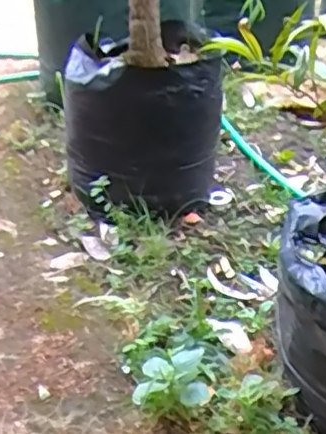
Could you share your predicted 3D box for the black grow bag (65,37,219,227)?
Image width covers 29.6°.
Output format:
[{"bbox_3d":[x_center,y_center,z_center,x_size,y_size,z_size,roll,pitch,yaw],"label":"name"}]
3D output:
[{"bbox_3d":[-0.046,-0.179,1.280,0.302,0.309,0.339,-4,30,-6],"label":"black grow bag"}]

